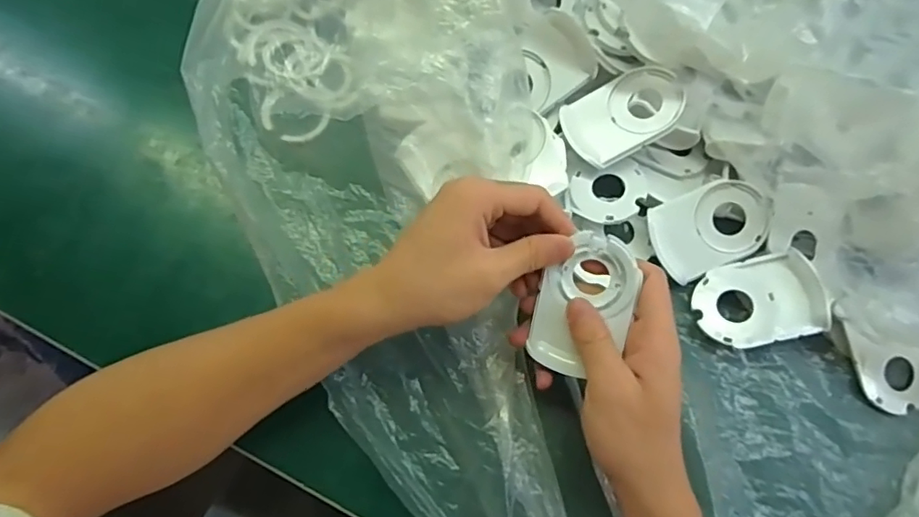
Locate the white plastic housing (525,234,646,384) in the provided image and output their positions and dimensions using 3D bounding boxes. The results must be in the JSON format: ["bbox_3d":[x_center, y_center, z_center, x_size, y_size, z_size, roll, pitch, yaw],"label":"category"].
[{"bbox_3d":[0.074,0.028,0.326,0.051,0.005,0.084,16,100,17],"label":"white plastic housing"}]

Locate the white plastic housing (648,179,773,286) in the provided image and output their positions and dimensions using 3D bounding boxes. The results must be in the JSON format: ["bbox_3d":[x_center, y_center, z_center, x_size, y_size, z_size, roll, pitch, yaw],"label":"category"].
[{"bbox_3d":[0.176,-0.022,0.388,0.083,0.010,0.056,-21,76,-7],"label":"white plastic housing"}]

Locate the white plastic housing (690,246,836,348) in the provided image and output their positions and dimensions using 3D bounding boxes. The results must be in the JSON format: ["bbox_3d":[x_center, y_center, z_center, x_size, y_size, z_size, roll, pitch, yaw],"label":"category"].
[{"bbox_3d":[0.200,0.028,0.370,0.072,0.024,0.056,-11,75,-5],"label":"white plastic housing"}]

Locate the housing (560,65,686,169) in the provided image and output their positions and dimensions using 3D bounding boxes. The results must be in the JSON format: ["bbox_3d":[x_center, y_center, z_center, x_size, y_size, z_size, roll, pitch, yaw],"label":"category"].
[{"bbox_3d":[0.119,-0.103,0.400,0.084,0.012,0.056,-28,69,5],"label":"housing"}]

